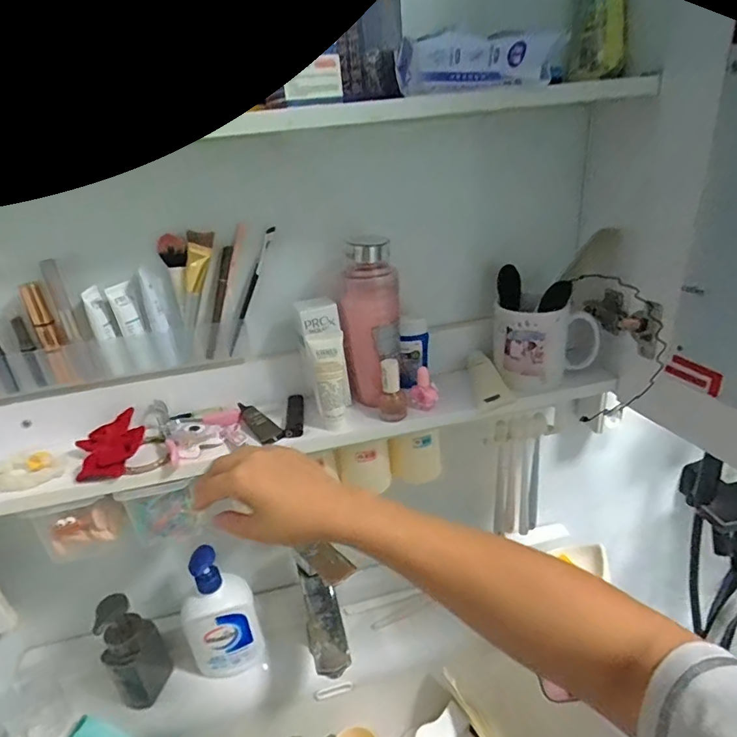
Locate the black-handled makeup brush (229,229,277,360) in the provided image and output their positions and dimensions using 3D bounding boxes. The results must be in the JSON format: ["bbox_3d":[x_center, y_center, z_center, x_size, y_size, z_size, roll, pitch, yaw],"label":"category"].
[{"bbox_3d":[-0.128,-0.084,0.537,0.008,0.144,0.011,15,12,-33],"label":"black-handled makeup brush"}]

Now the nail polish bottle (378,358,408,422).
[{"bbox_3d":[0.024,0.022,0.527,0.032,0.067,0.026,-3,25,5],"label":"nail polish bottle"}]

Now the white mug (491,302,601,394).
[{"bbox_3d":[0.198,-0.034,0.571,0.103,0.089,0.072,-15,27,-20],"label":"white mug"}]

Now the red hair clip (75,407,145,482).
[{"bbox_3d":[-0.264,0.076,0.506,0.064,0.030,0.089,-17,28,-24],"label":"red hair clip"}]

